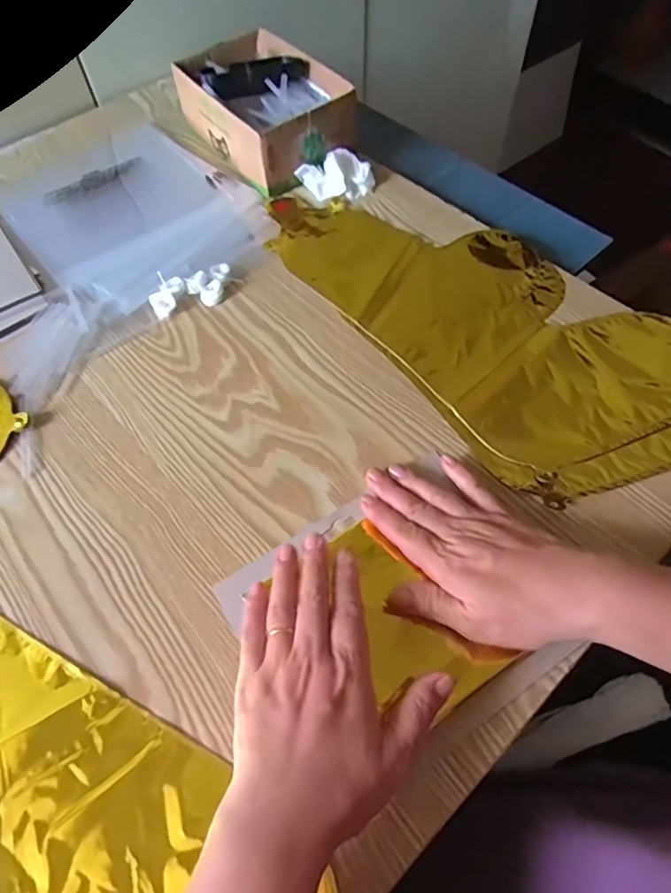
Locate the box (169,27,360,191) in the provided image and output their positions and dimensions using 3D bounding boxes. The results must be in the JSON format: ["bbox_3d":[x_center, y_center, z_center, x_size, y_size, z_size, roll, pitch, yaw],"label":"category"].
[{"bbox_3d":[-0.081,-0.380,0.602,0.134,0.064,0.196,-34,64,-16],"label":"box"}]

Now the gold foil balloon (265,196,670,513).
[{"bbox_3d":[0.129,-0.129,0.484,0.211,0.007,0.424,-33,64,-15],"label":"gold foil balloon"}]

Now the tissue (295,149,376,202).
[{"bbox_3d":[0.002,-0.288,0.567,0.071,0.029,0.043,-22,61,-10],"label":"tissue"}]

